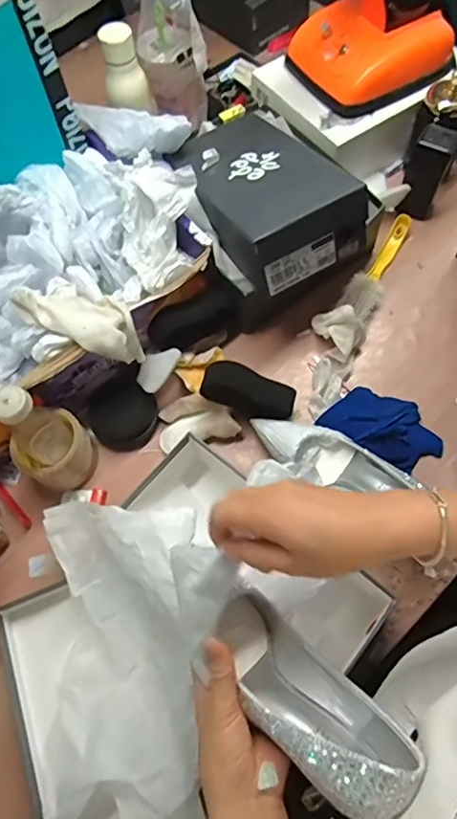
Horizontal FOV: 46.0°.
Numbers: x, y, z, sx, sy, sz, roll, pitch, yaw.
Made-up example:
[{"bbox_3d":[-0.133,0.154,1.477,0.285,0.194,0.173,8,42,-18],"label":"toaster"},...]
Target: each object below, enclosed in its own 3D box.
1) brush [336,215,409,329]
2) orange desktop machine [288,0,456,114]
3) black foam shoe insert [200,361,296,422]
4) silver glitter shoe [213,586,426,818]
[{"bbox_3d":[0.231,-0.212,0.817,0.054,0.036,0.214,30,71,16],"label":"brush"},{"bbox_3d":[0.230,-0.596,0.777,0.239,0.212,0.184,-33,68,-11],"label":"orange desktop machine"},{"bbox_3d":[0.024,-0.021,0.700,0.133,0.057,0.046,21,65,-20],"label":"black foam shoe insert"},{"bbox_3d":[0.057,0.217,0.407,0.068,0.062,0.188,-38,34,-13],"label":"silver glitter shoe"}]

